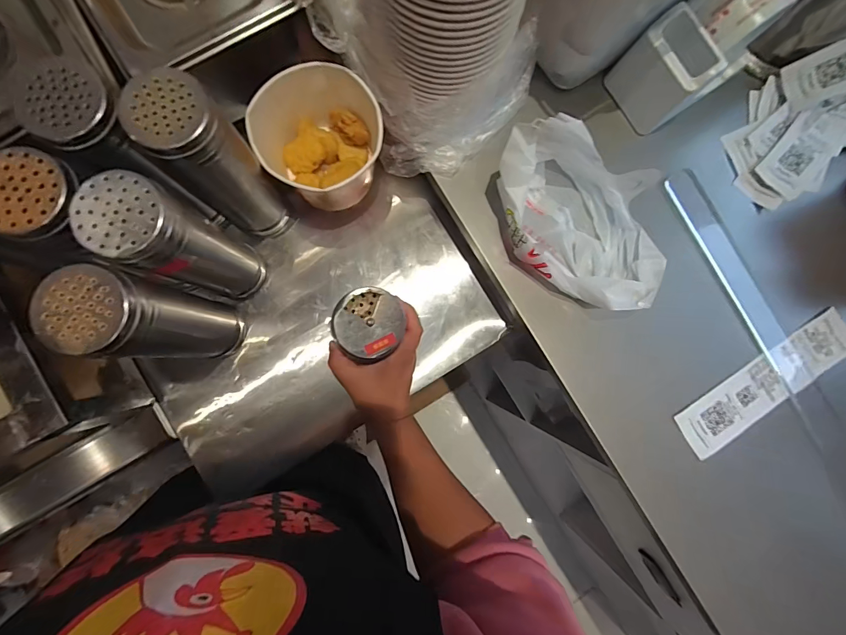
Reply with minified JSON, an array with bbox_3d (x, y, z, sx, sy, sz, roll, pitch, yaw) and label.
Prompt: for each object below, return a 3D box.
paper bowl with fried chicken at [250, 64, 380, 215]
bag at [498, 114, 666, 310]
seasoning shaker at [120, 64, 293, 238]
[{"bbox_3d":[-0.108,-0.191,0.428,0.112,0.099,0.117,0,86,-5],"label":"paper bowl with fried chicken"},{"bbox_3d":[0.160,-0.096,0.391,0.202,0.074,0.135,26,85,-3],"label":"bag"},{"bbox_3d":[-0.185,-0.135,0.368,0.063,0.204,0.059,0,86,-5],"label":"seasoning shaker"}]

